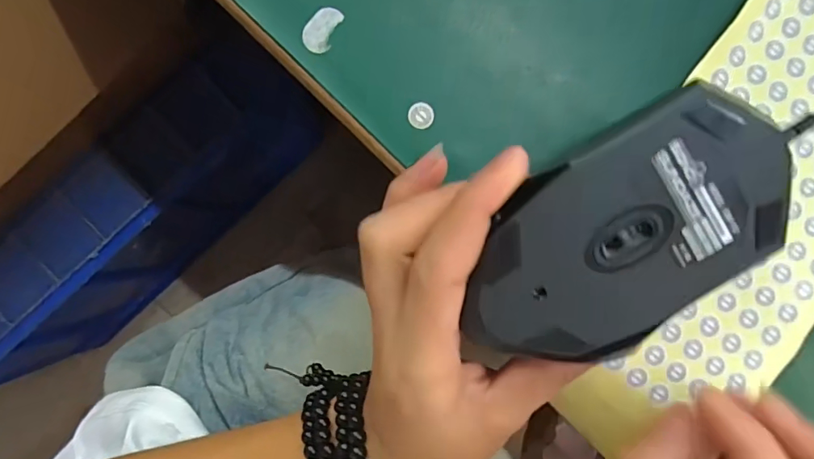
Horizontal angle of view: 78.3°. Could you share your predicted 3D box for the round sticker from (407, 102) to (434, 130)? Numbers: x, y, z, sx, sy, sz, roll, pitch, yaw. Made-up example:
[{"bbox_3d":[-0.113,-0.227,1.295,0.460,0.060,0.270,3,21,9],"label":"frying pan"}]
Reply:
[{"bbox_3d":[0.006,-0.045,0.195,0.010,0.004,0.010,0,90,-4],"label":"round sticker"}]

